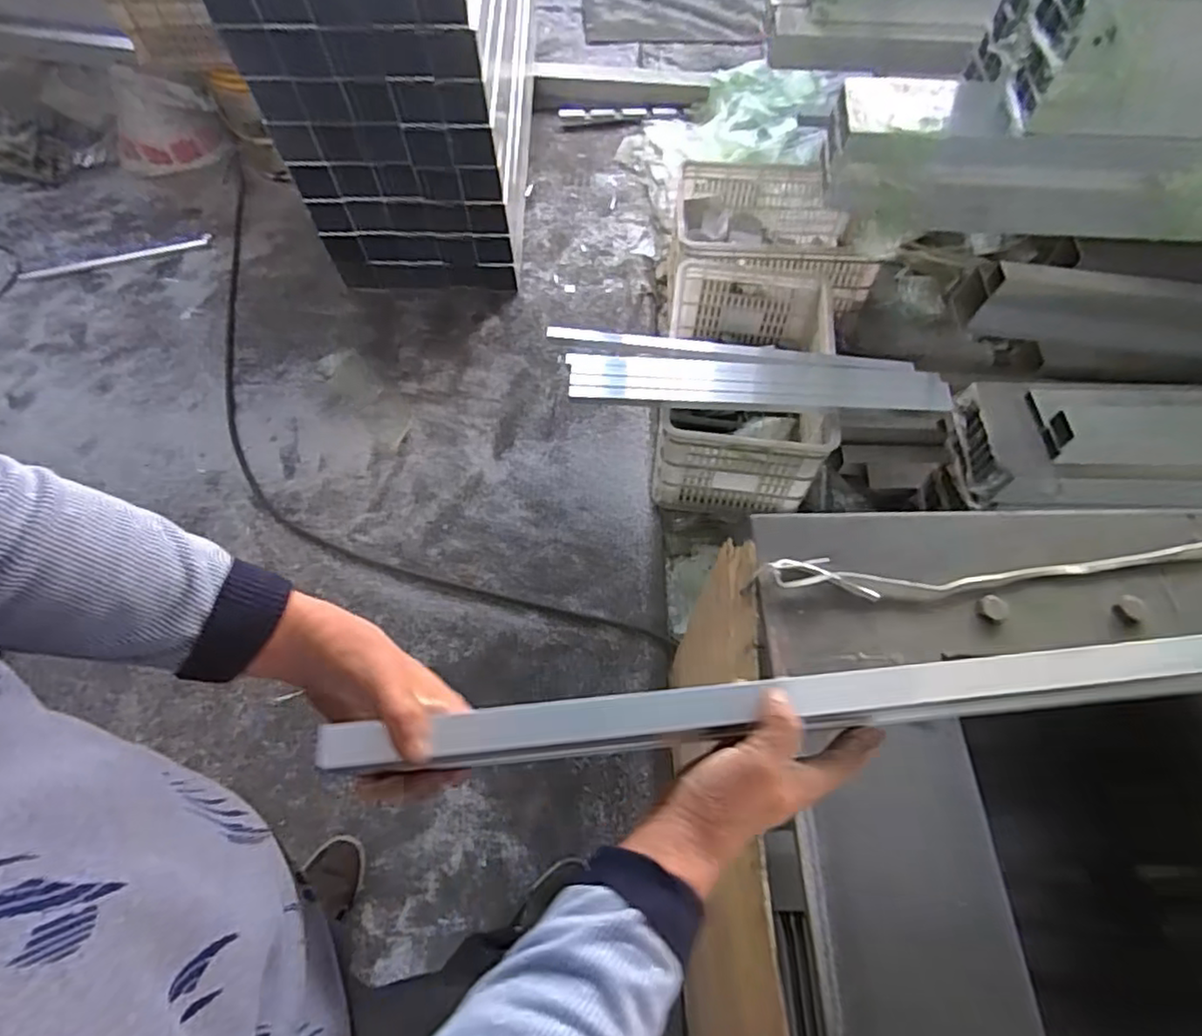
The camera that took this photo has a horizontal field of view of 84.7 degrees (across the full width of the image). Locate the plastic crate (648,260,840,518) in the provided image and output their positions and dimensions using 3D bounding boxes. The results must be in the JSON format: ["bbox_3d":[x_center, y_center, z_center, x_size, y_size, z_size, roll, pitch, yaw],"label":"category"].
[{"bbox_3d":[0.350,-0.343,1.620,0.382,0.268,0.627,7,62,4],"label":"plastic crate"}]

